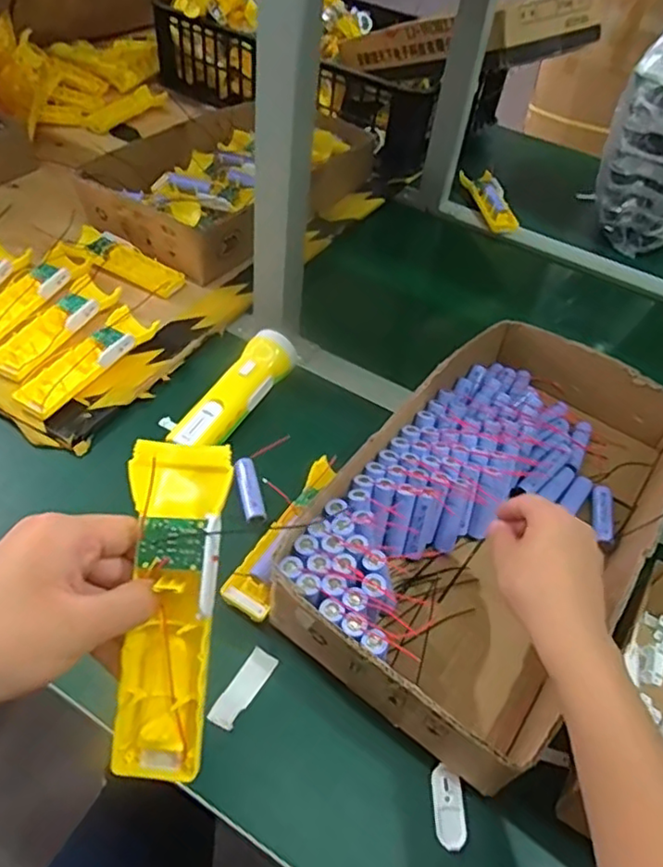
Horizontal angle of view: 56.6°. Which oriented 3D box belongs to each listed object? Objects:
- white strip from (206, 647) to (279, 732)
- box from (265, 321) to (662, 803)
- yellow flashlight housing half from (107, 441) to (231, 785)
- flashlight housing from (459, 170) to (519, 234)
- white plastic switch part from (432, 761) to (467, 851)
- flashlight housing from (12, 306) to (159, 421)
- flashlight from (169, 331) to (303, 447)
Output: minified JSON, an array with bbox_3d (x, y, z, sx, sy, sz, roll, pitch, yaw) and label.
[{"bbox_3d":[-0.066,0.191,0.461,0.021,0.004,0.062,28,49,15],"label":"white strip"},{"bbox_3d":[0.154,0.059,0.550,0.226,0.074,0.422,32,53,20],"label":"box"},{"bbox_3d":[-0.083,0.087,0.314,0.046,0.035,0.164,5,82,-3],"label":"yellow flashlight housing half"},{"bbox_3d":[0.257,-0.380,1.001,0.048,0.027,0.181,-3,49,-10],"label":"flashlight housing"},{"bbox_3d":[0.081,0.258,0.425,0.020,0.010,0.050,4,49,-3],"label":"white plastic switch part"},{"bbox_3d":[-0.250,-0.078,0.637,0.047,0.021,0.158,26,51,15],"label":"flashlight housing"},{"bbox_3d":[-0.093,-0.039,0.632,0.045,0.047,0.180,24,51,14],"label":"flashlight"}]

